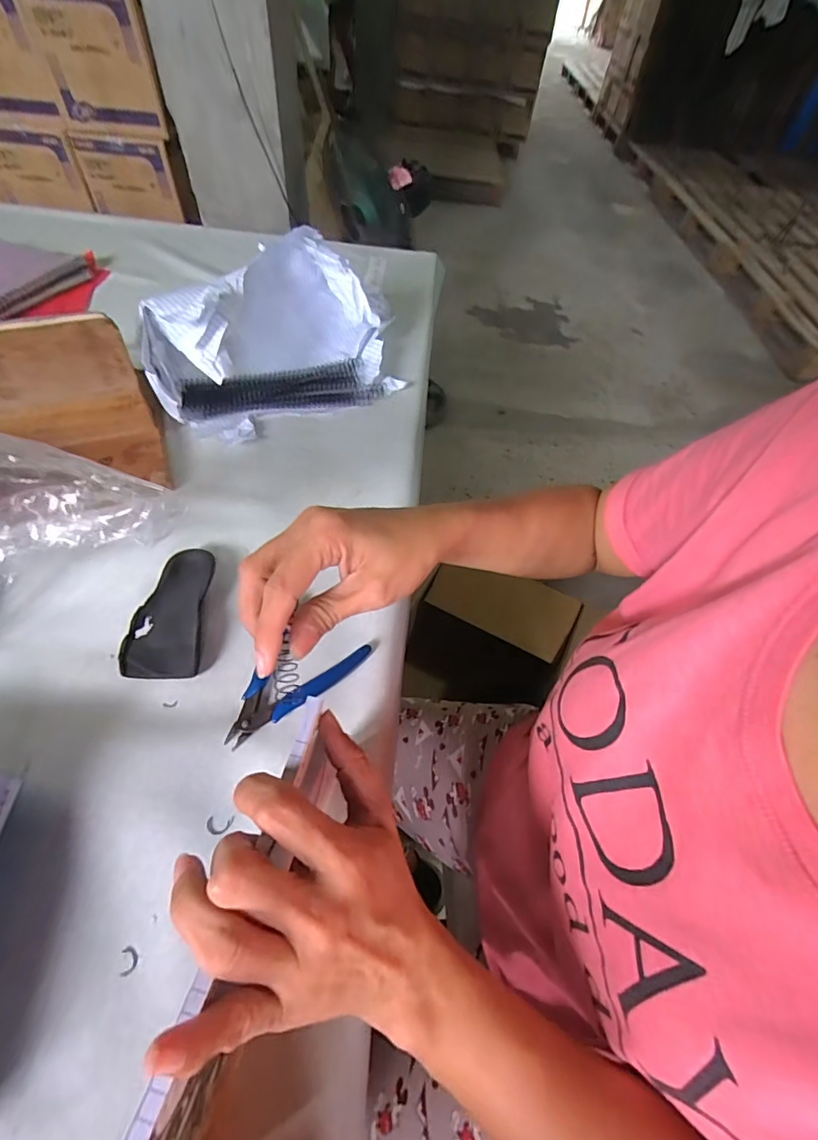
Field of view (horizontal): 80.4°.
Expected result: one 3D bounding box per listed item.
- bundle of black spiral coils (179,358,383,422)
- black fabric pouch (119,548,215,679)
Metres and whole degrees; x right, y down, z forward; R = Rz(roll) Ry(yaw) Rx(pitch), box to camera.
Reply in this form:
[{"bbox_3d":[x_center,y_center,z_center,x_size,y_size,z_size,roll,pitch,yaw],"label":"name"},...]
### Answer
[{"bbox_3d":[-0.156,-0.222,0.592,0.230,0.021,0.080,-15,58,-14],"label":"bundle of black spiral coils"},{"bbox_3d":[-0.201,0.034,0.411,0.057,0.015,0.117,-1,56,-4],"label":"black fabric pouch"}]

